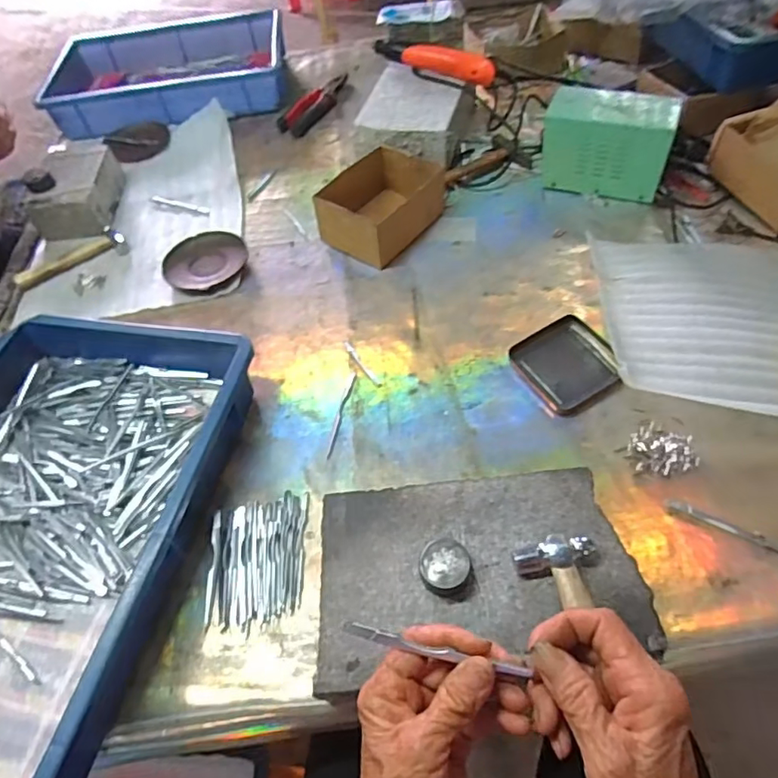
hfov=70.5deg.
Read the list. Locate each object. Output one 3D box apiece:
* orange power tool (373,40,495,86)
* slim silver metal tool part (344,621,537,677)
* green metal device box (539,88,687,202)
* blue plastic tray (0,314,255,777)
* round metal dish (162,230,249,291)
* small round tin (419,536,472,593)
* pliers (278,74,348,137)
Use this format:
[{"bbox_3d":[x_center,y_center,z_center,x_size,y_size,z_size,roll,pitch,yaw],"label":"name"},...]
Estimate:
[{"bbox_3d":[0.069,-0.515,0.863,0.201,0.037,0.033,24,60,22],"label":"orange power tool"},{"bbox_3d":[0.024,0.141,0.297,0.100,0.005,0.007,10,55,10],"label":"slim silver metal tool part"},{"bbox_3d":[0.299,-0.338,0.758,0.164,0.102,0.092,19,57,19],"label":"green metal device box"},{"bbox_3d":[-0.314,0.118,0.498,0.283,0.074,0.429,7,54,11],"label":"blue plastic tray"},{"bbox_3d":[-0.248,-0.181,0.755,0.105,0.011,0.122,4,54,9],"label":"round metal dish"},{"bbox_3d":[0.041,0.133,0.414,0.038,0.022,0.035,-3,54,4],"label":"small round tin"},{"bbox_3d":[-0.127,-0.525,1.004,0.060,0.019,0.187,27,60,24],"label":"pliers"}]

